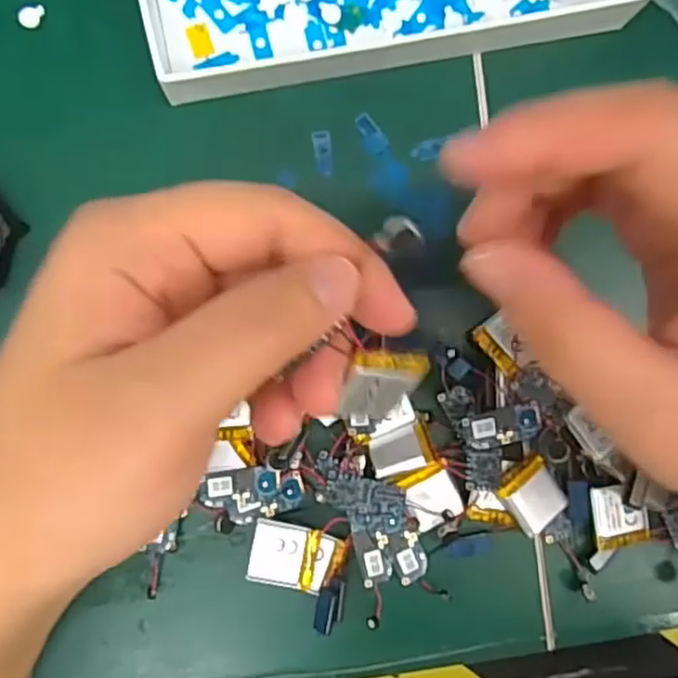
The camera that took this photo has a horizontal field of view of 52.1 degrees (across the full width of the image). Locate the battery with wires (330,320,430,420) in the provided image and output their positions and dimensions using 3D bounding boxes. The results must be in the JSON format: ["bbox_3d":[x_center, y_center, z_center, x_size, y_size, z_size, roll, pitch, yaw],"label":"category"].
[{"bbox_3d":[0.011,0.011,0.179,0.022,0.004,0.024,3,124,-23],"label":"battery with wires"}]

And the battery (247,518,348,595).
[{"bbox_3d":[-0.015,0.076,0.241,0.032,0.004,0.020,17,86,-5],"label":"battery"}]

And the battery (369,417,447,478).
[{"bbox_3d":[0.024,0.039,0.247,0.025,0.008,0.017,-11,89,-6],"label":"battery"}]

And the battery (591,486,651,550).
[{"bbox_3d":[0.104,0.065,0.254,0.021,0.005,0.023,-7,88,-6],"label":"battery"}]

